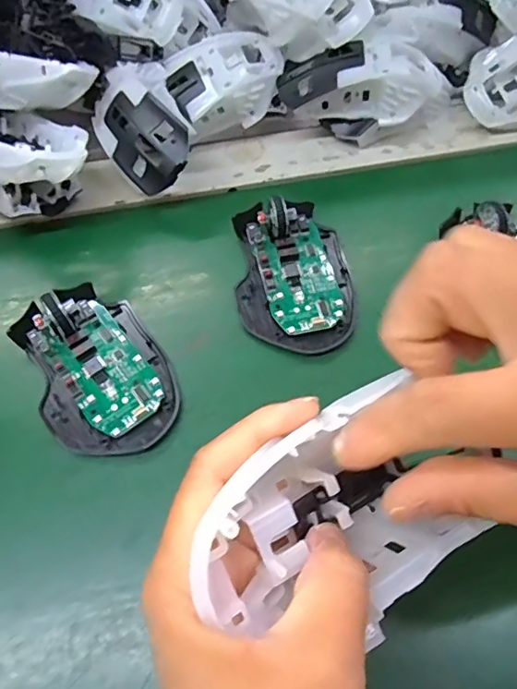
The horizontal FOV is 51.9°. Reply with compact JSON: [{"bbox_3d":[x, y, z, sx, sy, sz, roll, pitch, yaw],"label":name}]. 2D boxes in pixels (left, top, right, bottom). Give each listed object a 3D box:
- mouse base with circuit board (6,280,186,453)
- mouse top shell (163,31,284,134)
[{"bbox_3d":[-0.093,0.009,0.297,0.071,0.024,0.109,-31,66,-15],"label":"mouse base with circuit board"},{"bbox_3d":[-0.021,-0.188,0.382,0.079,0.036,0.056,-20,76,-1],"label":"mouse top shell"}]

